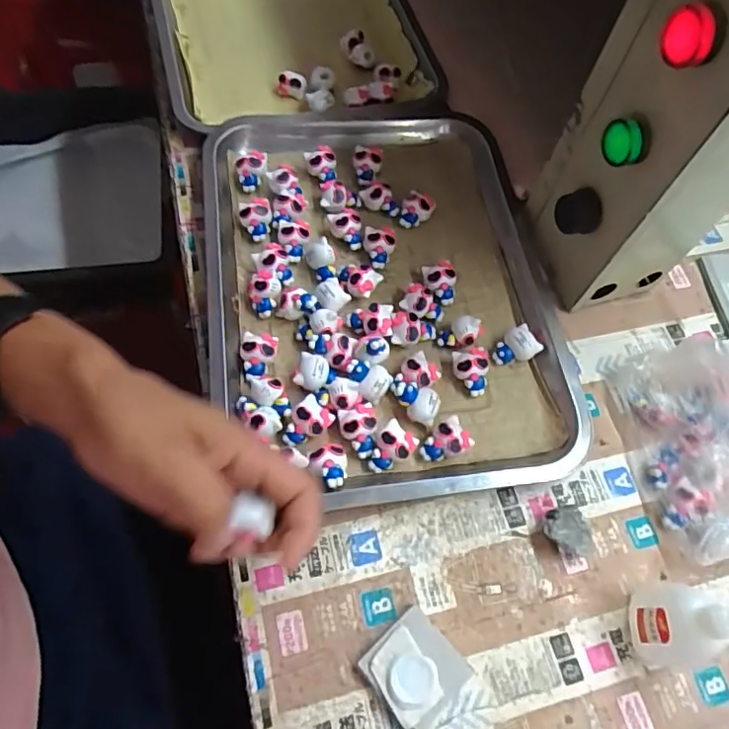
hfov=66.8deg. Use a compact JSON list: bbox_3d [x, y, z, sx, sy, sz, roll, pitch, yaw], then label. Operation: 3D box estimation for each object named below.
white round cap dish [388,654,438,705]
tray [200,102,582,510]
[{"bbox_3d":[0.028,0.182,0.320,0.028,0.009,0.024,4,63,-3],"label":"white round cap dish"},{"bbox_3d":[0.014,-0.070,0.454,0.280,0.035,0.363,-5,64,-7],"label":"tray"}]

